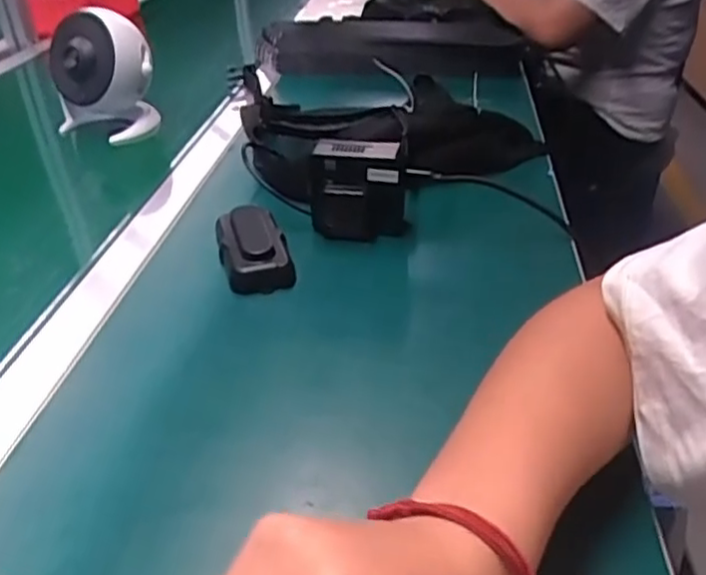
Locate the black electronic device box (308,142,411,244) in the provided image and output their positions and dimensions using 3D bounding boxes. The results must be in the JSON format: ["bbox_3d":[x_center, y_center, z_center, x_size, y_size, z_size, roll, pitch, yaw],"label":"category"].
[{"bbox_3d":[0.004,-0.080,0.566,0.080,0.084,0.024,4,34,6],"label":"black electronic device box"}]

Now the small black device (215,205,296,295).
[{"bbox_3d":[-0.081,-0.033,0.543,0.054,0.034,0.092,-7,34,-10],"label":"small black device"}]

